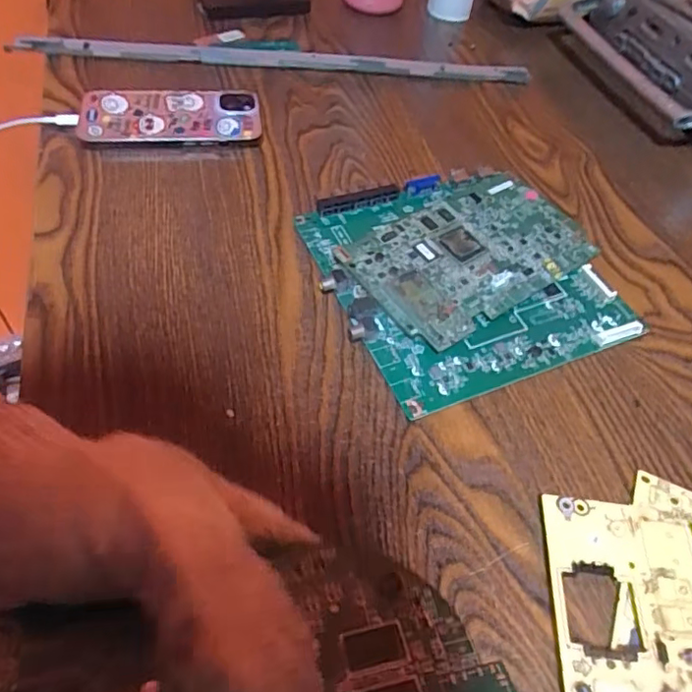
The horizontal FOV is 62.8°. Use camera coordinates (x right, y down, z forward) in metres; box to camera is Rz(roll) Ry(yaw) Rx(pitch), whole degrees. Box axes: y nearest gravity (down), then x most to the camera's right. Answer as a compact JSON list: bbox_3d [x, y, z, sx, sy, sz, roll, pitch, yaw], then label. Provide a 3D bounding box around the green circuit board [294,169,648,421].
[{"bbox_3d":[0.084,-0.053,0.397,0.185,0.020,0.177,-17,58,-17],"label":"green circuit board"}]

